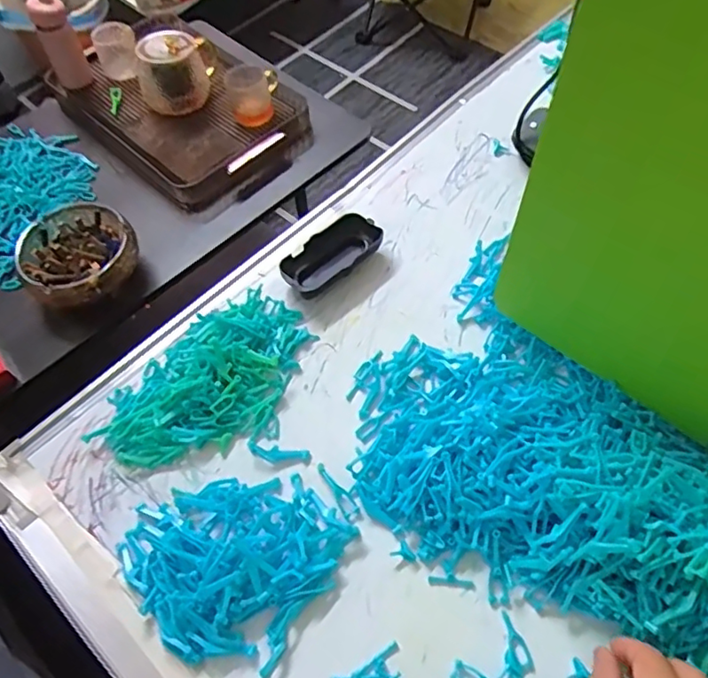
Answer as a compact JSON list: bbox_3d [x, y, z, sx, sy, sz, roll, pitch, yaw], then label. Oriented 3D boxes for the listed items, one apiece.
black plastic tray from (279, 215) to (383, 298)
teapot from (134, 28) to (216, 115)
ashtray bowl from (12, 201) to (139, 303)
[{"bbox_3d":[-0.025,-0.084,0.611,0.108,0.026,0.052,-39,64,-21],"label":"black plastic tray"},{"bbox_3d":[-0.261,-0.390,0.883,0.113,0.107,0.104,-14,58,-5],"label":"teapot"},{"bbox_3d":[-0.348,-0.104,0.751,0.148,0.051,0.134,35,67,23],"label":"ashtray bowl"}]

